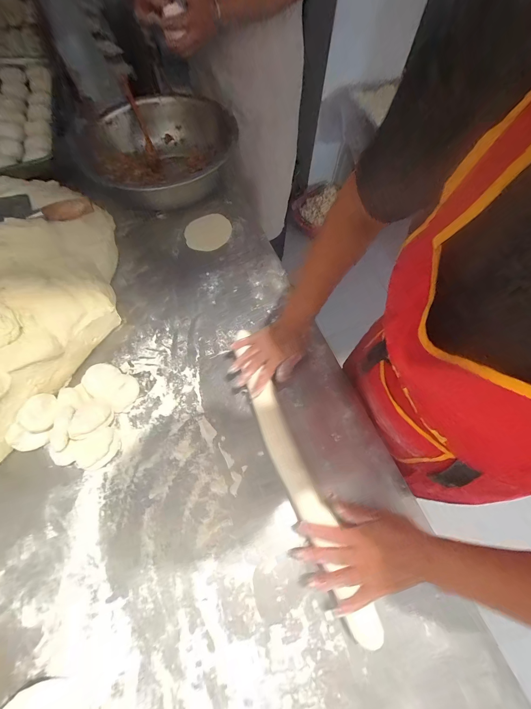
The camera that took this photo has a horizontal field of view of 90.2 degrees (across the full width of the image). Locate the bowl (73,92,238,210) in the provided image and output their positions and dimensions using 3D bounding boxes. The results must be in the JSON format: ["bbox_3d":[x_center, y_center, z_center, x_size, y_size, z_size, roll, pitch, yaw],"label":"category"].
[{"bbox_3d":[-0.294,-0.560,0.708,0.360,0.125,0.358,0,65,-1],"label":"bowl"}]

